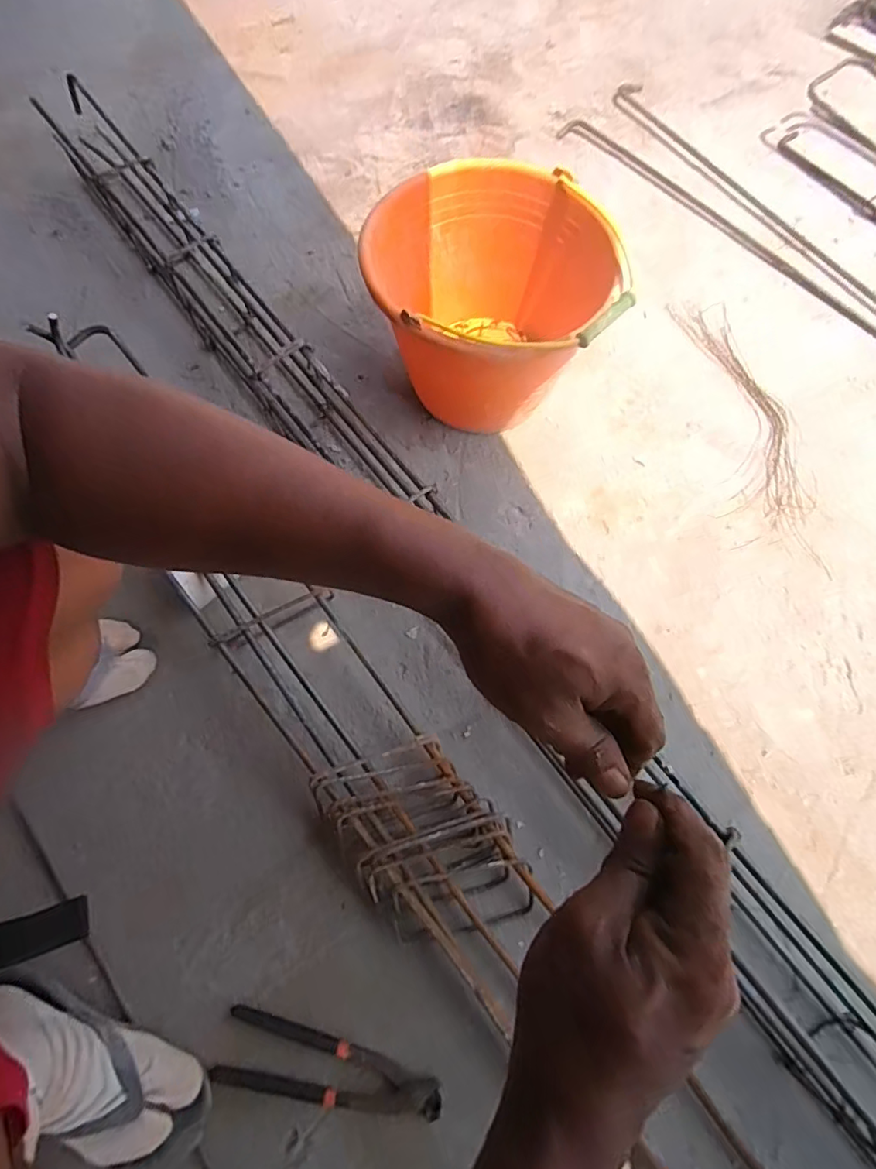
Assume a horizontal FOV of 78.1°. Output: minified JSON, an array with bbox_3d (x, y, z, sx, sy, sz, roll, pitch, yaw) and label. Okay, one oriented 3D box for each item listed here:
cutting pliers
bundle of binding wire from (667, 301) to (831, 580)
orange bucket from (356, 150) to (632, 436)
[{"bbox_3d":[-0.109,0.494,0.538,0.223,0.014,0.064,14,71,5],"label":"cutting pliers"},{"bbox_3d":[0.457,-0.241,0.806,0.139,0.014,0.432,1,70,0],"label":"bundle of binding wire"},{"bbox_3d":[0.065,-0.346,0.725,0.282,0.233,0.310,0,72,-1],"label":"orange bucket"}]

